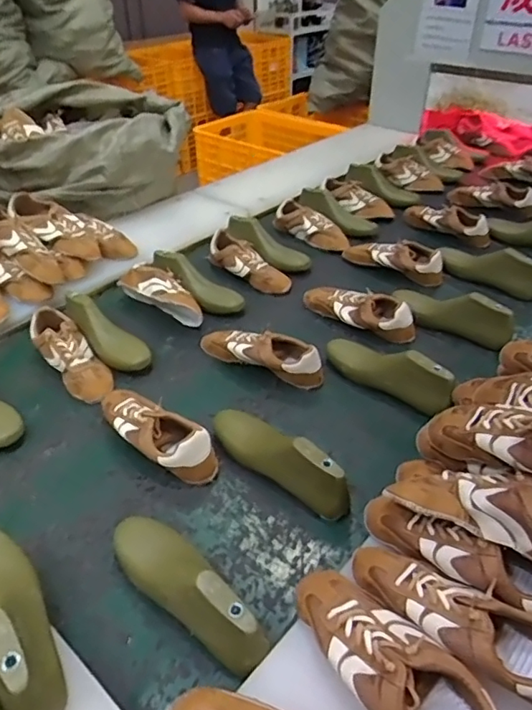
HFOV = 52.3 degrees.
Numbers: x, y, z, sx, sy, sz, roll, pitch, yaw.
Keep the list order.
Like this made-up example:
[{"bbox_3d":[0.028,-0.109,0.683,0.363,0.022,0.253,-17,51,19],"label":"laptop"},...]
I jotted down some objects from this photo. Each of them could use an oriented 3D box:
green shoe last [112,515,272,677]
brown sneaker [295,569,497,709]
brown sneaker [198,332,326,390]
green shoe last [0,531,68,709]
[{"bbox_3d":[-0.096,0.270,0.666,0.258,0.093,0.093,29,48,32],"label":"green shoe last"},{"bbox_3d":[0.118,0.305,0.558,0.097,0.068,0.234,-28,46,-29],"label":"brown sneaker"},{"bbox_3d":[-0.011,-0.010,1.039,0.263,0.075,0.083,19,44,24],"label":"brown sneaker"},{"bbox_3d":[-0.293,0.269,0.596,0.084,0.083,0.260,-29,46,-29],"label":"green shoe last"}]

